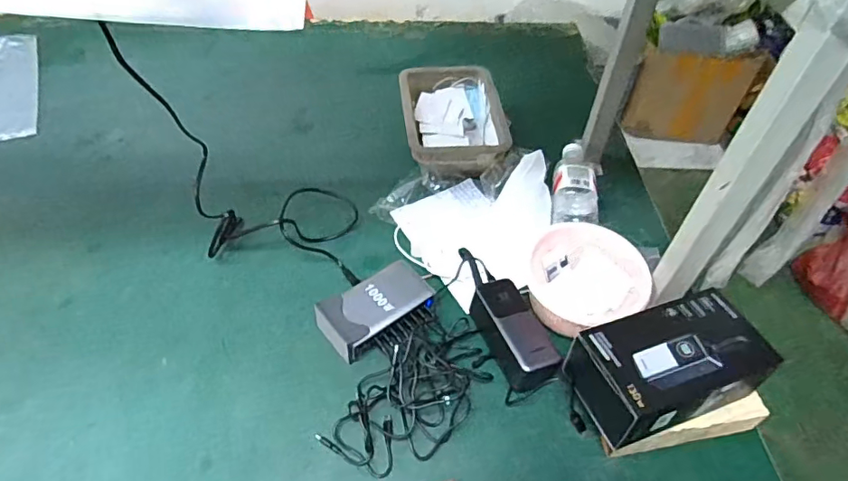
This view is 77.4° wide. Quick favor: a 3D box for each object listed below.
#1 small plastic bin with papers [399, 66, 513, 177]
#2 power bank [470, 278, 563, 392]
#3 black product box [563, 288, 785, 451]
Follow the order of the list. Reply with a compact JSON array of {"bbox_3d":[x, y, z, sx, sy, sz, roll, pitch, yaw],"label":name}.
[{"bbox_3d":[0.045,-0.192,0.866,0.155,0.072,0.222,-3,52,-7],"label":"small plastic bin with papers"},{"bbox_3d":[0.108,0.111,0.638,0.062,0.046,0.136,-17,55,-17],"label":"power bank"},{"bbox_3d":[0.257,0.131,0.558,0.179,0.077,0.107,-15,54,-14],"label":"black product box"}]

